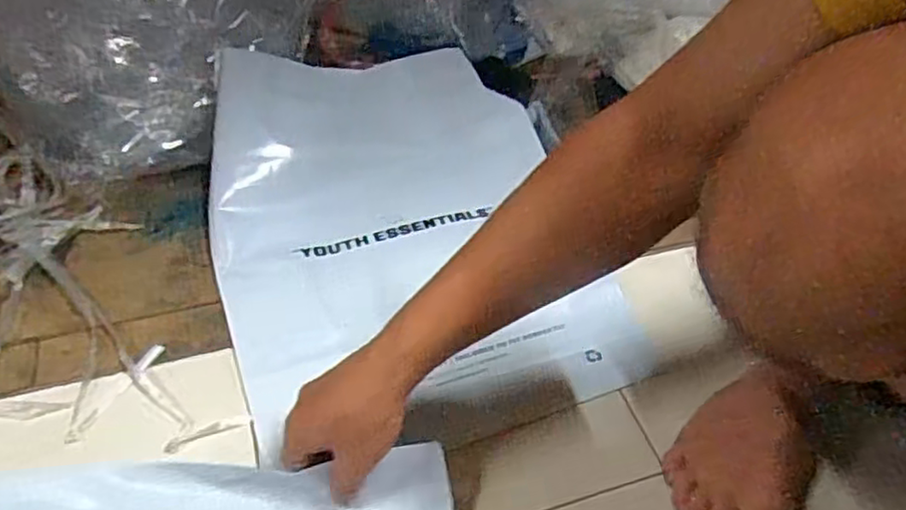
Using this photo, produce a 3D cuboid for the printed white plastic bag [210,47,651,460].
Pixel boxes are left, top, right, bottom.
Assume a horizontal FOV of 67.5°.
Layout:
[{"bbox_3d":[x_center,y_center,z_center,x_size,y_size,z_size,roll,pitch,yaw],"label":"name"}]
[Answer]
[{"bbox_3d":[-0.046,-0.044,0.656,0.344,0.093,0.429,-9,48,-13],"label":"printed white plastic bag"}]

